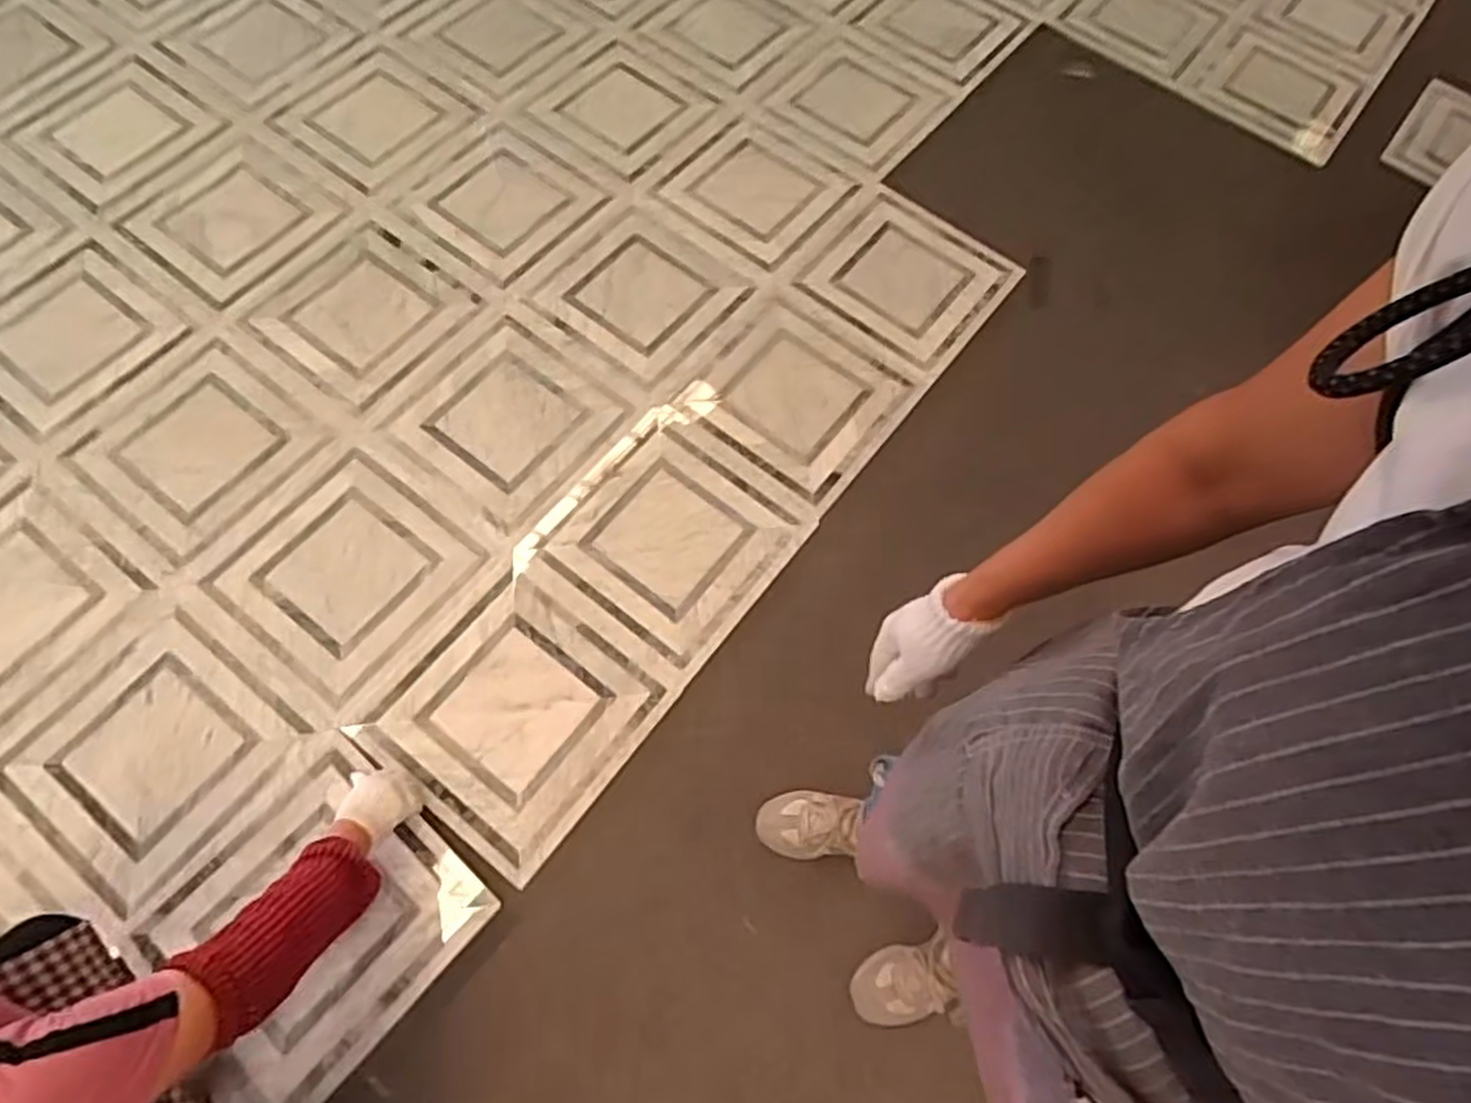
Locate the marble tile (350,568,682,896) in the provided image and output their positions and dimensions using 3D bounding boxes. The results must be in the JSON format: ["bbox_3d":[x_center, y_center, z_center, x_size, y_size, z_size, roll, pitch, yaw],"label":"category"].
[{"bbox_3d":[-0.356,0.262,1.308,0.364,0.021,0.385,36,71,10],"label":"marble tile"}]

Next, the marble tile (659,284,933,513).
[{"bbox_3d":[0.121,-0.313,1.571,0.372,0.026,0.377,35,71,13],"label":"marble tile"}]

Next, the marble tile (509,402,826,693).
[{"bbox_3d":[-0.124,-0.029,1.428,0.380,0.016,0.389,36,71,10],"label":"marble tile"}]

